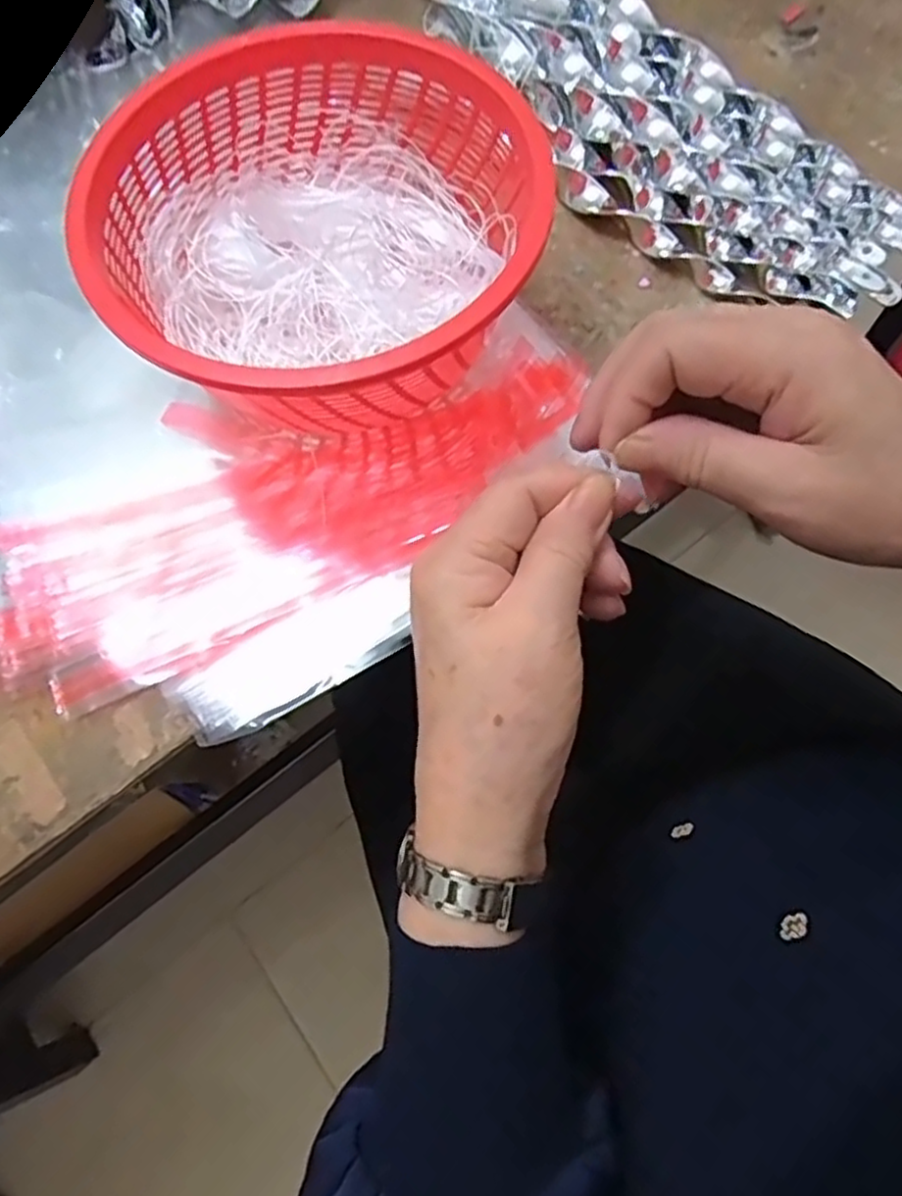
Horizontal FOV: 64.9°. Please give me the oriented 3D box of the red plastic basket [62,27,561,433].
[{"bbox_3d":[-0.054,-0.143,0.306,0.172,0.083,0.171,-1,70,2],"label":"red plastic basket"}]

